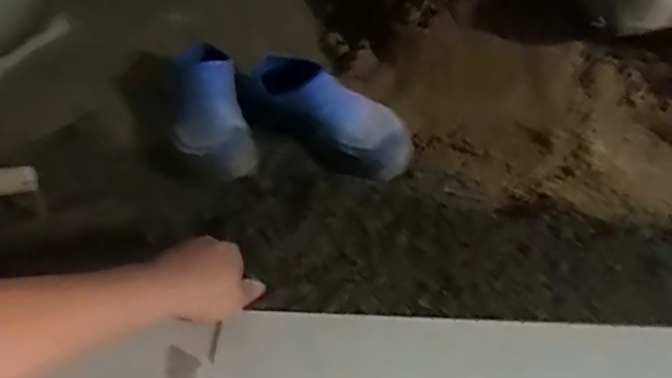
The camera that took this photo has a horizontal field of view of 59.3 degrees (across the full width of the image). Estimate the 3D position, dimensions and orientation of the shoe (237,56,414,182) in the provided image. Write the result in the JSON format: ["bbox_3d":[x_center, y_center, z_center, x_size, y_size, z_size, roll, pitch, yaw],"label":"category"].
[{"bbox_3d":[-0.020,-0.101,0.798,0.262,0.083,0.089,30,52,10],"label":"shoe"}]

